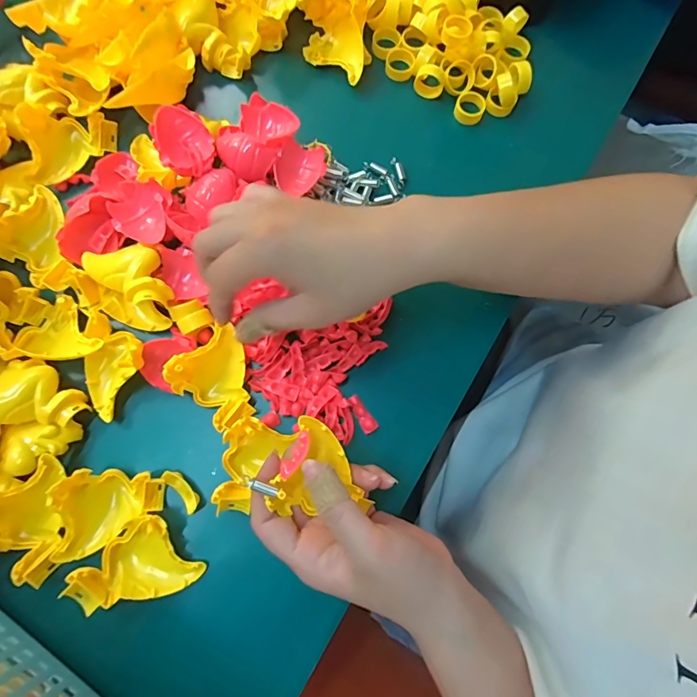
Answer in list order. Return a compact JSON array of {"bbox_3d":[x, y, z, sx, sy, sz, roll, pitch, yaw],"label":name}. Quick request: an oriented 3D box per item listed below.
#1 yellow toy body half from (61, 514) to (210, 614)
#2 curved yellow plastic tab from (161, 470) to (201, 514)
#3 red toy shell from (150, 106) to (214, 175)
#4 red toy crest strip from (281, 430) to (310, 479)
[{"bbox_3d":[-0.139,0.146,0.286,0.067,0.027,0.053,-37,80,-10],"label":"yellow toy body half"},{"bbox_3d":[-0.115,0.098,0.310,0.010,0.009,0.033,-38,80,-10],"label":"curved yellow plastic tab"},{"bbox_3d":[-0.121,-0.153,0.331,0.039,0.011,0.049,-27,99,-23],"label":"red toy shell"},{"bbox_3d":[-0.031,0.064,0.268,0.010,0.004,0.029,28,73,5],"label":"red toy crest strip"}]

